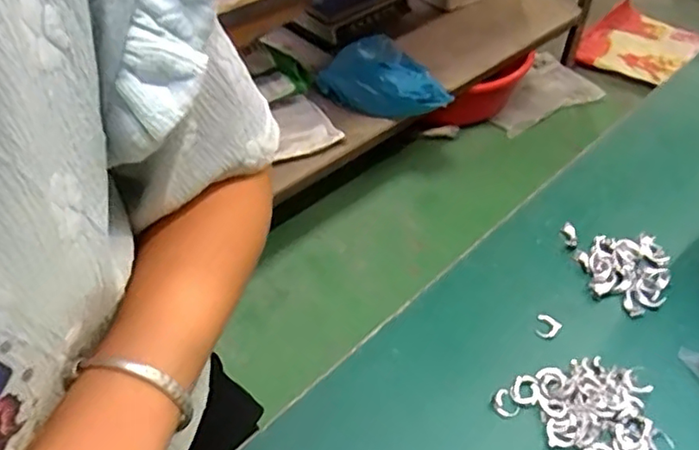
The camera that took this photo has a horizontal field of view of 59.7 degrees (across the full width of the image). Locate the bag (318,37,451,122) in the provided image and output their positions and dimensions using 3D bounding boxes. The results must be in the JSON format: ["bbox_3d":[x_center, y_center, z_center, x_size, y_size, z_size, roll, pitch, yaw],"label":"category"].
[{"bbox_3d":[0.077,-0.313,1.318,0.287,0.111,0.147,28,52,22],"label":"bag"}]

